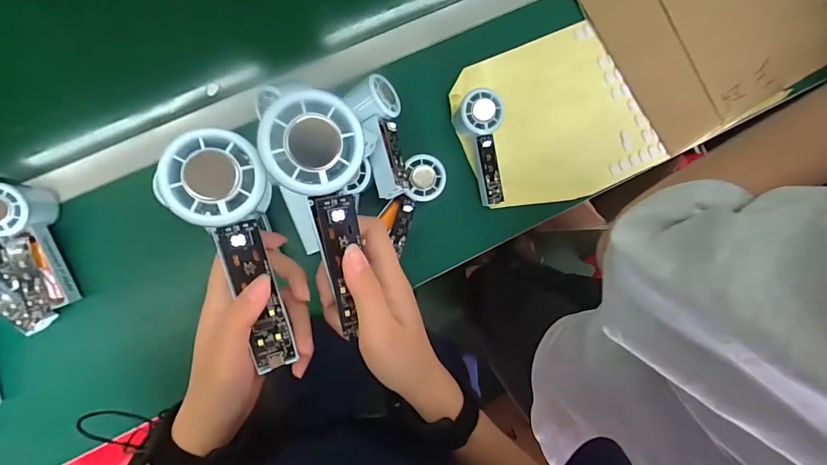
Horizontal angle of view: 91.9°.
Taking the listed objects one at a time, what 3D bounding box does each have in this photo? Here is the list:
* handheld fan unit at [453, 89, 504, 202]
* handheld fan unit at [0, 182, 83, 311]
[{"bbox_3d":[0.099,-0.114,0.545,0.059,0.056,0.148,-19,93,-8],"label":"handheld fan unit"},{"bbox_3d":[-0.455,0.018,0.471,0.055,0.056,0.149,-13,92,-8],"label":"handheld fan unit"}]

